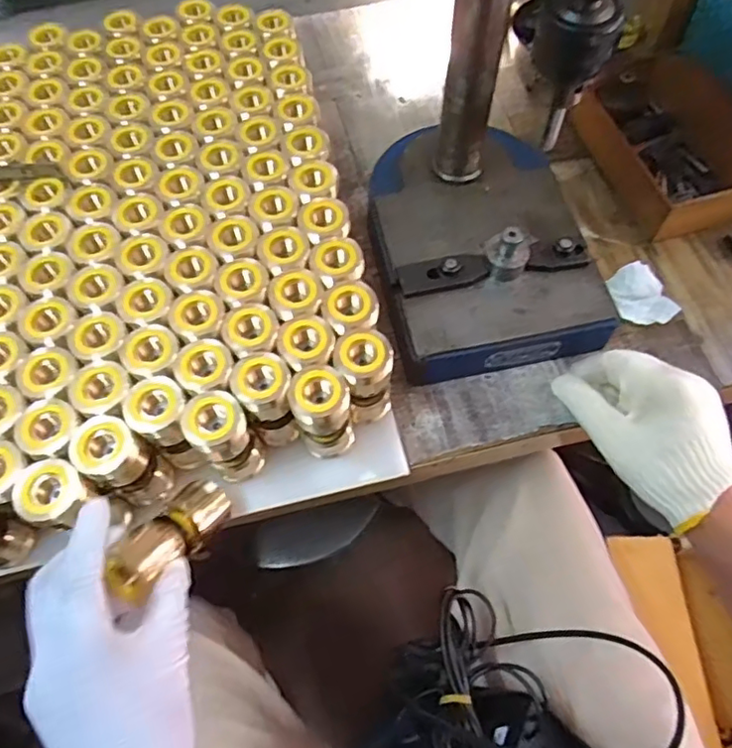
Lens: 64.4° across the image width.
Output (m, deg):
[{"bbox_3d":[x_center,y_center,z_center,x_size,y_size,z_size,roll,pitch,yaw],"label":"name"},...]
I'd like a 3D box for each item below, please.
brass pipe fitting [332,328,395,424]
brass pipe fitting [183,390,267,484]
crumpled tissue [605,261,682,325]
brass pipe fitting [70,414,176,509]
[{"bbox_3d":[-0.002,0.006,0.448,0.043,0.098,0.039,-25,65,-10],"label":"brass pipe fitting"},{"bbox_3d":[-0.101,0.050,0.429,0.038,0.101,0.033,-23,64,-9],"label":"brass pipe fitting"},{"bbox_3d":[0.245,-0.069,0.521,0.035,0.030,0.061,-32,66,-13],"label":"crumpled tissue"},{"bbox_3d":[-0.174,0.067,0.424,0.038,0.099,0.038,-1,63,2],"label":"brass pipe fitting"}]

